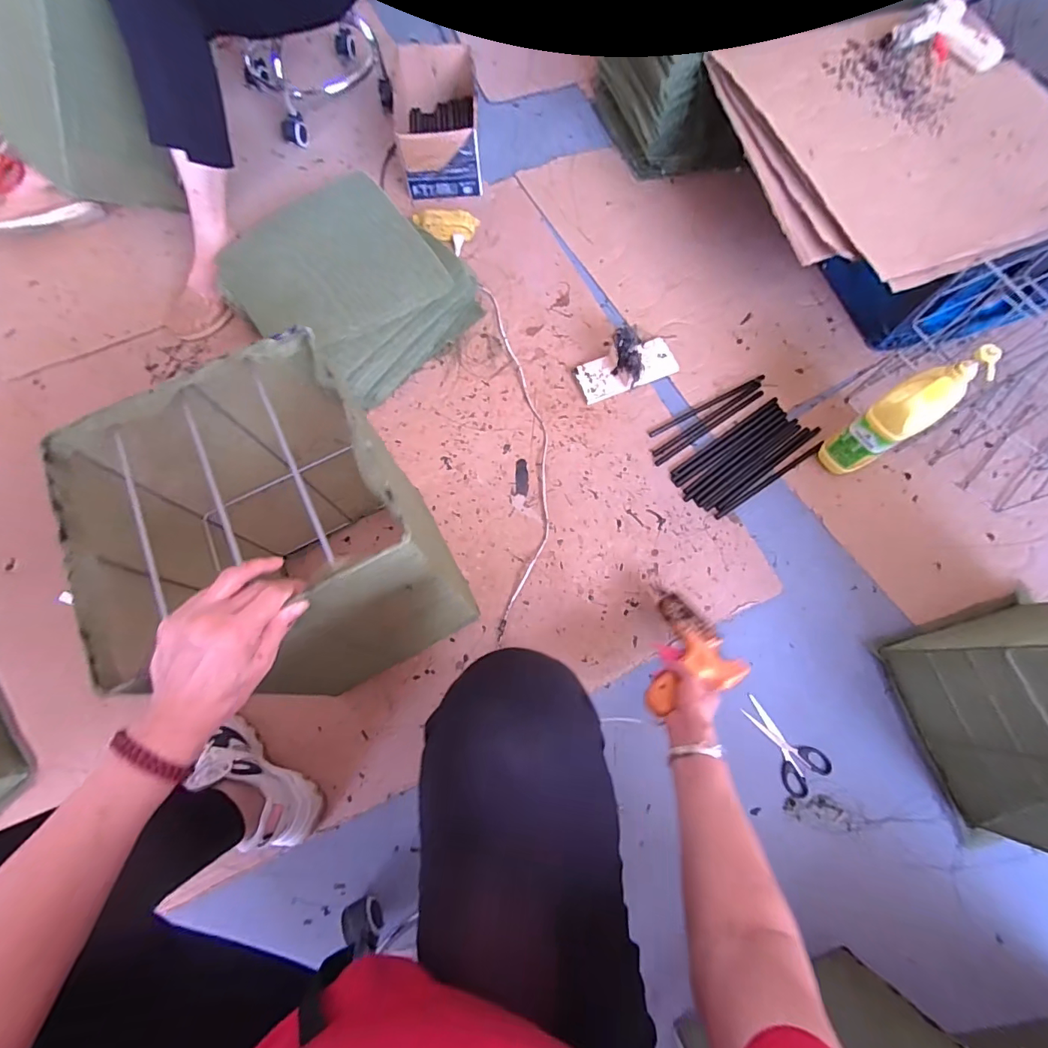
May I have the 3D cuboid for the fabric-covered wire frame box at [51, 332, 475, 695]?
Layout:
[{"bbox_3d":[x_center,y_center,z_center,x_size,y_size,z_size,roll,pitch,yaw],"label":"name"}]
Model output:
[{"bbox_3d":[-0.271,0.033,0.601,0.281,0.397,0.310,-30,74,-8],"label":"fabric-covered wire frame box"}]

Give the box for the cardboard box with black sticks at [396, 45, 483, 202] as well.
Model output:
[{"bbox_3d":[-0.192,-0.910,1.056,0.186,0.128,0.294,-5,72,0],"label":"cardboard box with black sticks"}]

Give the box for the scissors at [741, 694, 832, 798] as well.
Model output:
[{"bbox_3d":[0.398,0.335,0.718,0.078,0.010,0.150,-35,75,-9],"label":"scissors"}]

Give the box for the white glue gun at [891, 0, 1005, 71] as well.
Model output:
[{"bbox_3d":[0.783,-0.888,0.853,0.149,0.037,0.165,-32,75,-9],"label":"white glue gun"}]

